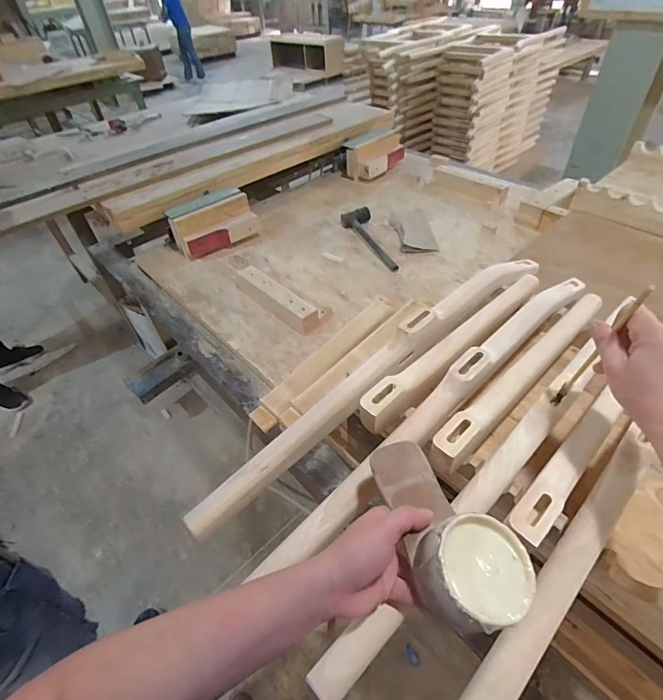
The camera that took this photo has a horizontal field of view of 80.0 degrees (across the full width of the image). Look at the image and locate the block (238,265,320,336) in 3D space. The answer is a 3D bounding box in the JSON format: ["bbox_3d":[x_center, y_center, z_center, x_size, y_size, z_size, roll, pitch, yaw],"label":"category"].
[{"bbox_3d":[-0.148,-0.137,1.035,0.070,0.061,0.289,-36,53,-27],"label":"block"}]

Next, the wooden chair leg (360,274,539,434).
[{"bbox_3d":[0.198,-0.018,0.588,0.426,0.055,0.044,-35,53,-26],"label":"wooden chair leg"}]

